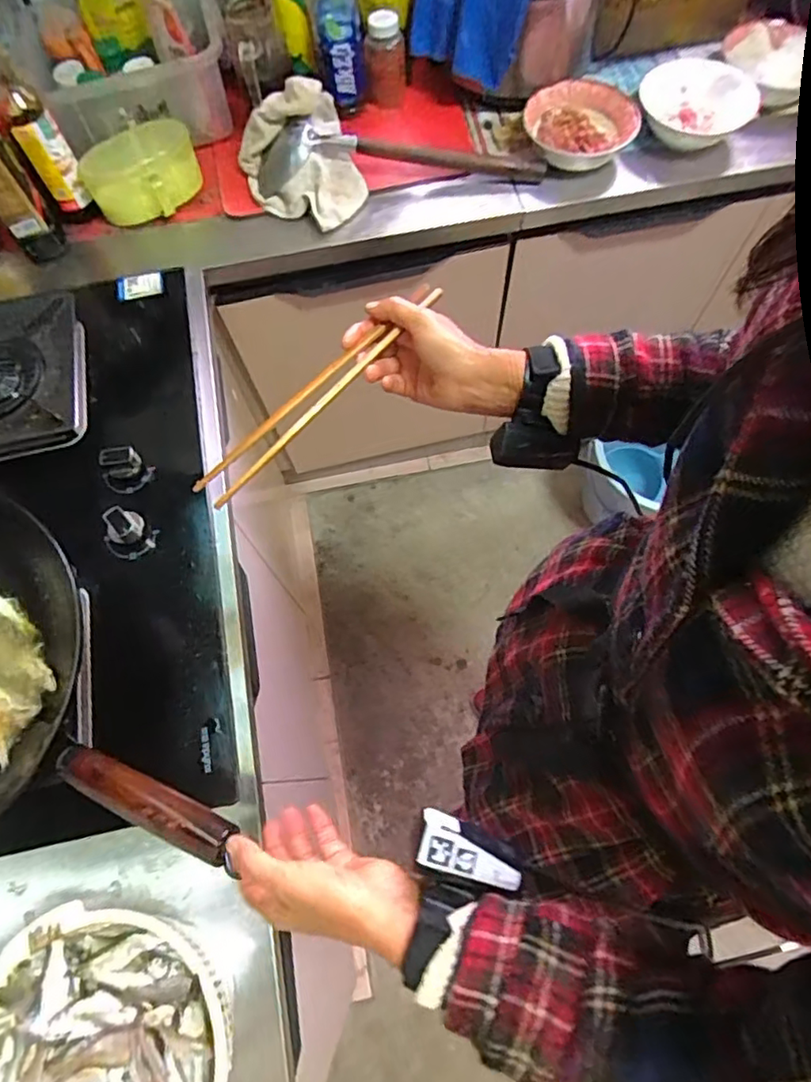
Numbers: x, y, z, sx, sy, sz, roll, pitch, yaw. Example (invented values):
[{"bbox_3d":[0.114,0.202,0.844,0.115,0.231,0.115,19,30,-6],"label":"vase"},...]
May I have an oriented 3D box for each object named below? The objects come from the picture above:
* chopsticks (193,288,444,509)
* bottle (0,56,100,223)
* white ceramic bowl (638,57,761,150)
[{"bbox_3d":[-0.063,-0.125,0.480,0.033,0.013,0.260,41,77,17],"label":"chopsticks"},{"bbox_3d":[-0.521,-0.573,0.826,0.069,0.239,0.070,-29,69,-9],"label":"bottle"},{"bbox_3d":[0.446,-0.680,0.908,0.159,0.038,0.160,-1,68,2],"label":"white ceramic bowl"}]

